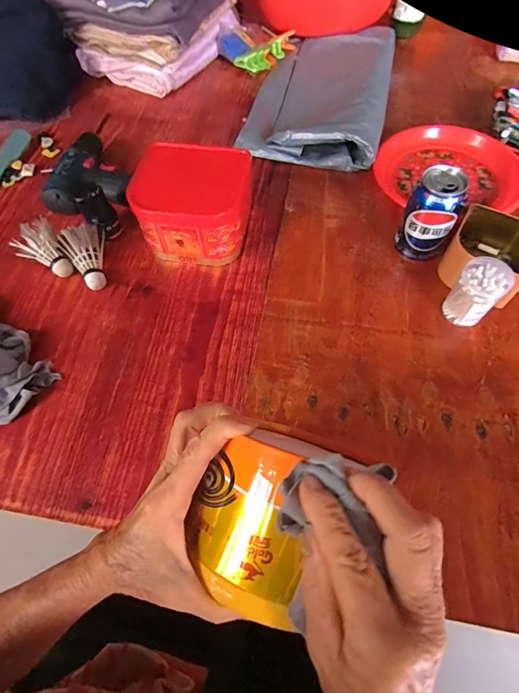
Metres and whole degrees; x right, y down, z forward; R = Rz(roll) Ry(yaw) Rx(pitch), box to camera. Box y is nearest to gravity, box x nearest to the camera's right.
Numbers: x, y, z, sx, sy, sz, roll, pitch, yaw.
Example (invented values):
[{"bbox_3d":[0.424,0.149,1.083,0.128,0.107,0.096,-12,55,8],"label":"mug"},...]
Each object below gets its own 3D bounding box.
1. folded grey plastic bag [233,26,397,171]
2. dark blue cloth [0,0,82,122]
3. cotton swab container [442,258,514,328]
[{"bbox_3d":[0.122,-0.501,0.706,0.241,0.057,0.426,12,63,8],"label":"folded grey plastic bag"},{"bbox_3d":[-0.487,-0.555,0.700,0.236,0.145,0.168,-1,62,2],"label":"dark blue cloth"},{"bbox_3d":[0.264,-0.064,0.456,0.051,0.074,0.051,40,70,20],"label":"cotton swab container"}]

